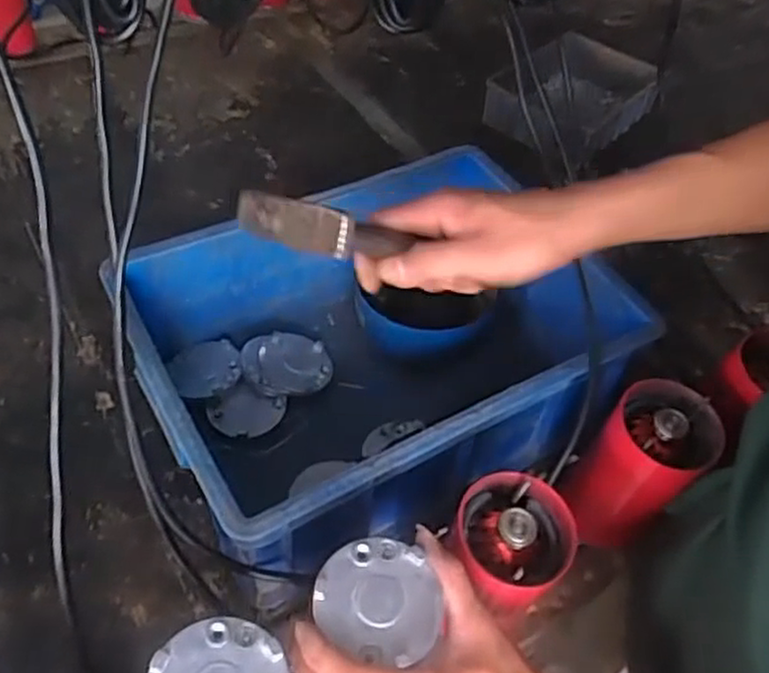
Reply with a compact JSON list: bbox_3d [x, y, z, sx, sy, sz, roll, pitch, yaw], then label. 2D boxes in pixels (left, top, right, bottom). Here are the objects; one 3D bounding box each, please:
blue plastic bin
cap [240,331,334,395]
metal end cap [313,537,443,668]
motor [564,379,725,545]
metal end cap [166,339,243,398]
[{"bbox_3d":[-0.007,0.013,0.651,0.397,0.151,0.294,-24,56,-24],"label":"blue plastic bin"},{"bbox_3d":[-0.096,0.026,0.696,0.086,0.016,0.073,-1,49,-6],"label":"cap"},{"bbox_3d":[-0.002,0.150,0.408,0.070,0.008,0.066,2,48,-3],"label":"metal end cap"},{"bbox_3d":[0.205,0.106,0.569,0.080,0.137,0.076,3,49,-3],"label":"motor"},{"bbox_3d":[-0.176,0.032,0.693,0.068,0.012,0.069,3,49,-3],"label":"metal end cap"}]

